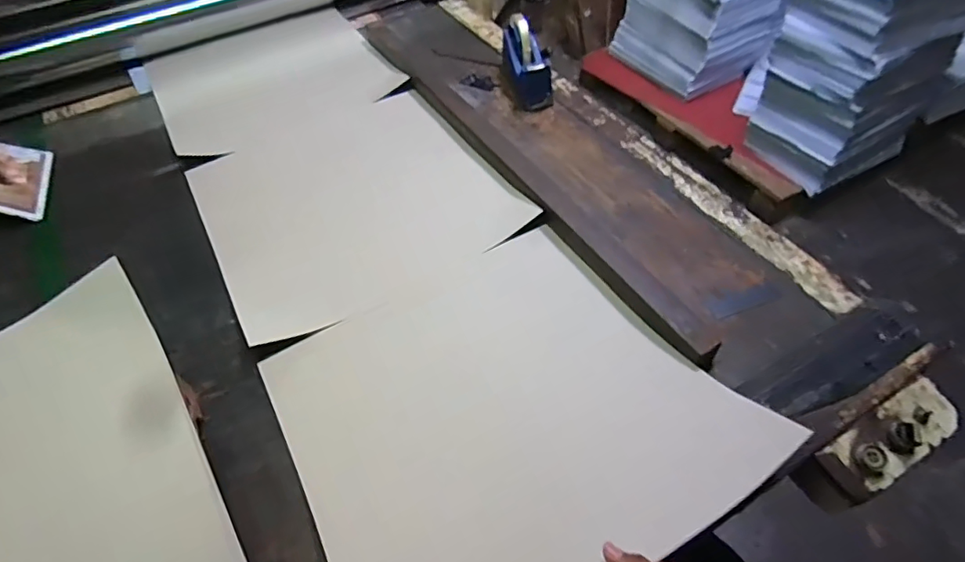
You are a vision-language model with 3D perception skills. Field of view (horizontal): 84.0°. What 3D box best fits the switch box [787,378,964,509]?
[{"bbox_3d":[0.432,0.183,0.585,0.185,0.072,0.060,-26,54,-16],"label":"switch box"}]

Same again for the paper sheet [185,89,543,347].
[{"bbox_3d":[-0.202,-0.115,0.862,0.436,0.061,0.518,-27,55,-17],"label":"paper sheet"}]

